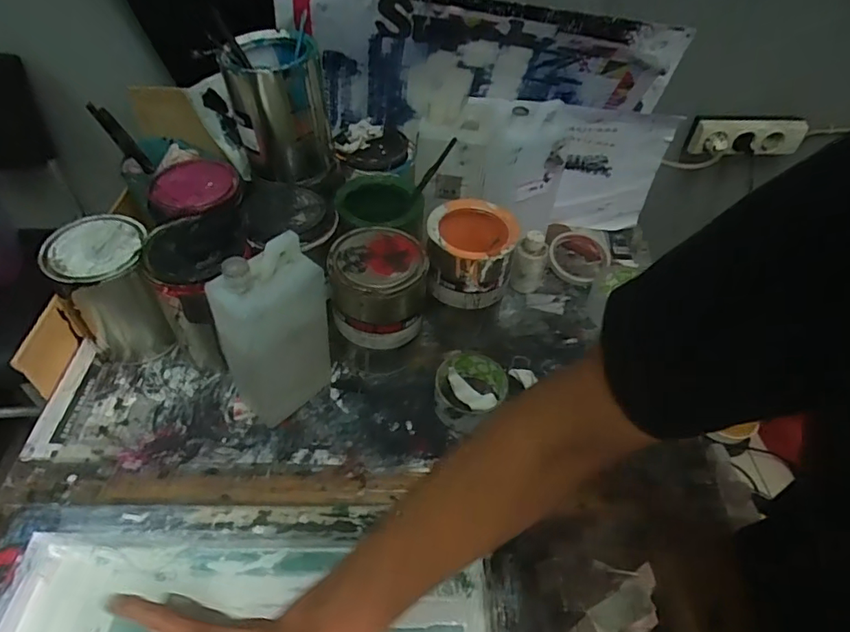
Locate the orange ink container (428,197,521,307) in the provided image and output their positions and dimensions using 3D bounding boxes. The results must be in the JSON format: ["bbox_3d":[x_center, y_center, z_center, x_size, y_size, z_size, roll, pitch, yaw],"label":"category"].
[{"bbox_3d":[0.057,-0.079,0.649,0.111,0.090,0.105,6,48,0],"label":"orange ink container"}]

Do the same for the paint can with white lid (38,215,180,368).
[{"bbox_3d":[-0.361,-0.034,0.618,0.096,0.156,0.100,3,48,-3],"label":"paint can with white lid"}]

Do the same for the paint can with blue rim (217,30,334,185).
[{"bbox_3d":[-0.174,-0.251,0.634,0.107,0.139,0.122,-4,49,-9],"label":"paint can with blue rim"}]

